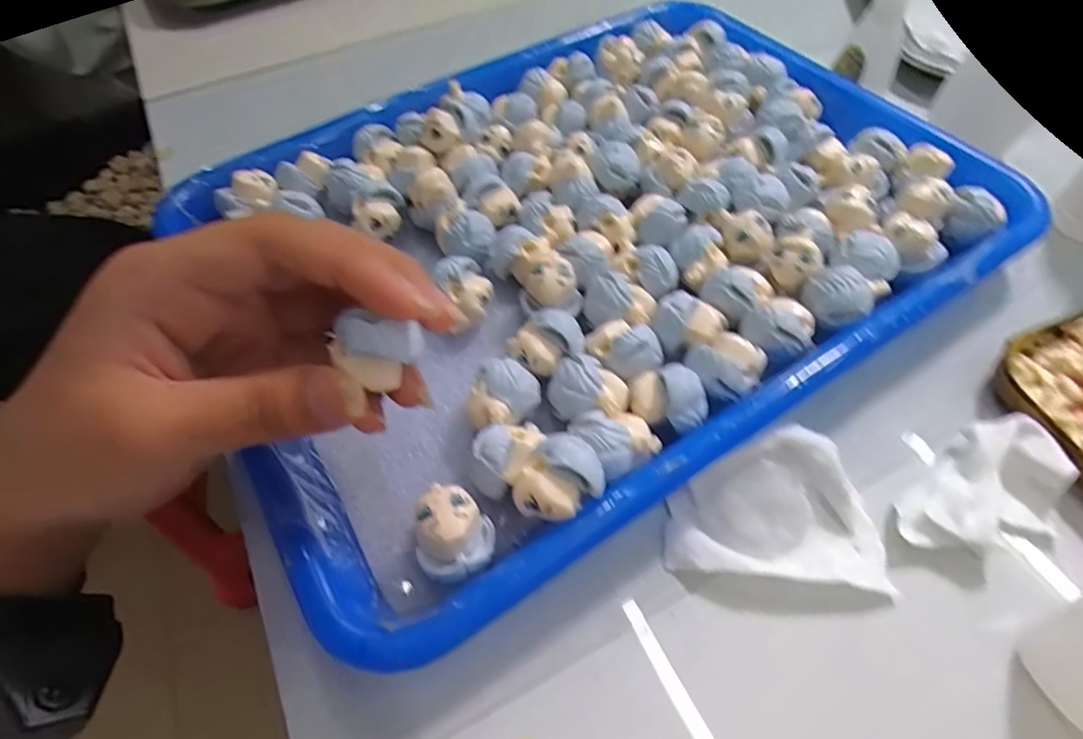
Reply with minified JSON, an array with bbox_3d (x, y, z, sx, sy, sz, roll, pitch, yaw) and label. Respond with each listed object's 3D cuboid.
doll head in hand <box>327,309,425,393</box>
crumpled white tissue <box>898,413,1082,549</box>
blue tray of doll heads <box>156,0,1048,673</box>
[{"bbox_3d":[-0.045,-0.004,0.153,0.023,0.020,0.013,6,56,6],"label":"doll head in hand"},{"bbox_3d":[0.150,0.043,0.189,0.060,0.015,0.036,-35,61,-20],"label":"crumpled white tissue"},{"bbox_3d":[0.019,-0.067,0.257,0.319,0.038,0.243,-29,60,-17],"label":"blue tray of doll heads"}]

